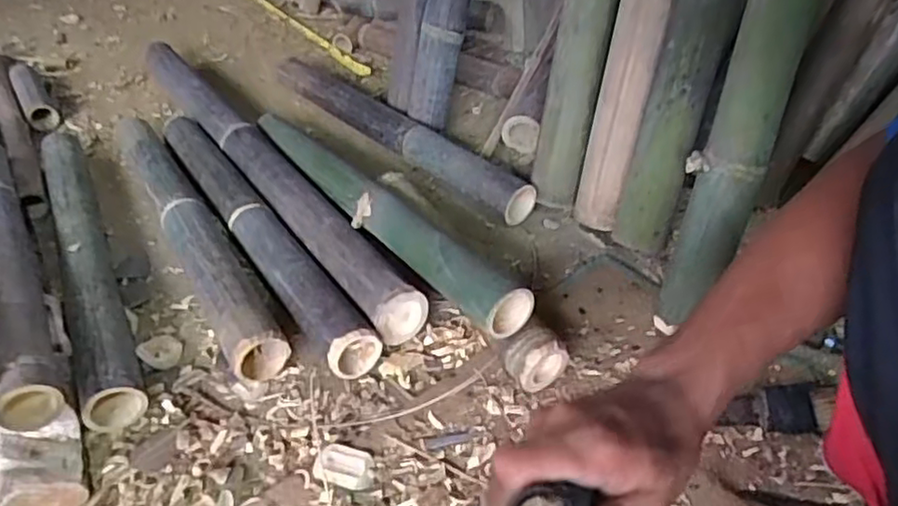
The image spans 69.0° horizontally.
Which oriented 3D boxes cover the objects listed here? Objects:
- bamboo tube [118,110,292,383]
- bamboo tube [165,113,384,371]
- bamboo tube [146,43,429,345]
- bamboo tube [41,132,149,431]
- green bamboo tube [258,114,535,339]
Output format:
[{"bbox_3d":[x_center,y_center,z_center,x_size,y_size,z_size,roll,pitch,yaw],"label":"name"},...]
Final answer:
[{"bbox_3d":[-0.378,-0.049,0.942,0.076,0.063,0.639,-23,43,-24],"label":"bamboo tube"},{"bbox_3d":[-0.281,-0.045,0.931,0.063,0.063,0.618,-25,43,-26],"label":"bamboo tube"},{"bbox_3d":[-0.332,-0.170,1.079,0.084,0.078,0.963,-24,43,-25],"label":"bamboo tube"},{"bbox_3d":[-0.509,-0.020,0.905,0.066,0.057,0.659,-20,42,-22],"label":"bamboo tube"},{"bbox_3d":[-0.120,-0.084,0.893,0.060,0.066,0.637,-26,44,-27],"label":"green bamboo tube"}]

